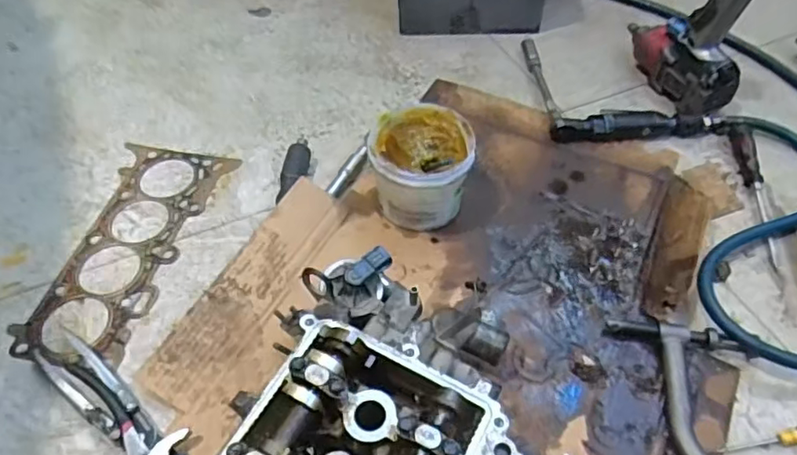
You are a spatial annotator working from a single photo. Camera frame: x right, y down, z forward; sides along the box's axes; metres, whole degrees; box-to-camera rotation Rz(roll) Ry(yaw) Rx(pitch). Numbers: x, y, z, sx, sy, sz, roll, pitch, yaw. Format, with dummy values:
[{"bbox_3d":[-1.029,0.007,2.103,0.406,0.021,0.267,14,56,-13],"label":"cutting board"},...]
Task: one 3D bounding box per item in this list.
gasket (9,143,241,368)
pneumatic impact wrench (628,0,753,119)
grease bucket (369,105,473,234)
[{"bbox_3d":[-0.328,0.018,0.749,0.141,0.008,0.324,9,51,9],"label":"gasket"},{"bbox_3d":[0.392,-0.283,0.835,0.065,0.213,0.190,-21,53,-15],"label":"pneumatic impact wrench"},{"bbox_3d":[0.028,-0.066,0.740,0.120,0.104,0.126,-6,50,-3],"label":"grease bucket"}]

